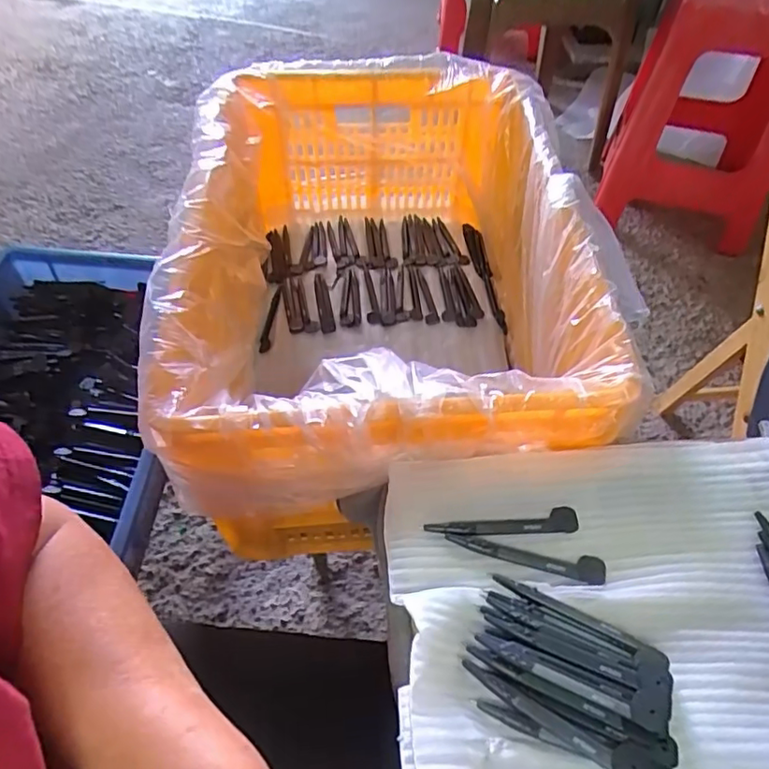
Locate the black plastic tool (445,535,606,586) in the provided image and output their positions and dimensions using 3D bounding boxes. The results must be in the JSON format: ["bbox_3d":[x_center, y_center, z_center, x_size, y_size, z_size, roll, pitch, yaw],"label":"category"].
[{"bbox_3d":[0.088,0.105,0.359,0.096,0.007,0.019,11,53,9],"label":"black plastic tool"}]

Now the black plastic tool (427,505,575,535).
[{"bbox_3d":[0.075,0.090,0.368,0.097,0.005,0.016,-5,52,-3],"label":"black plastic tool"}]

